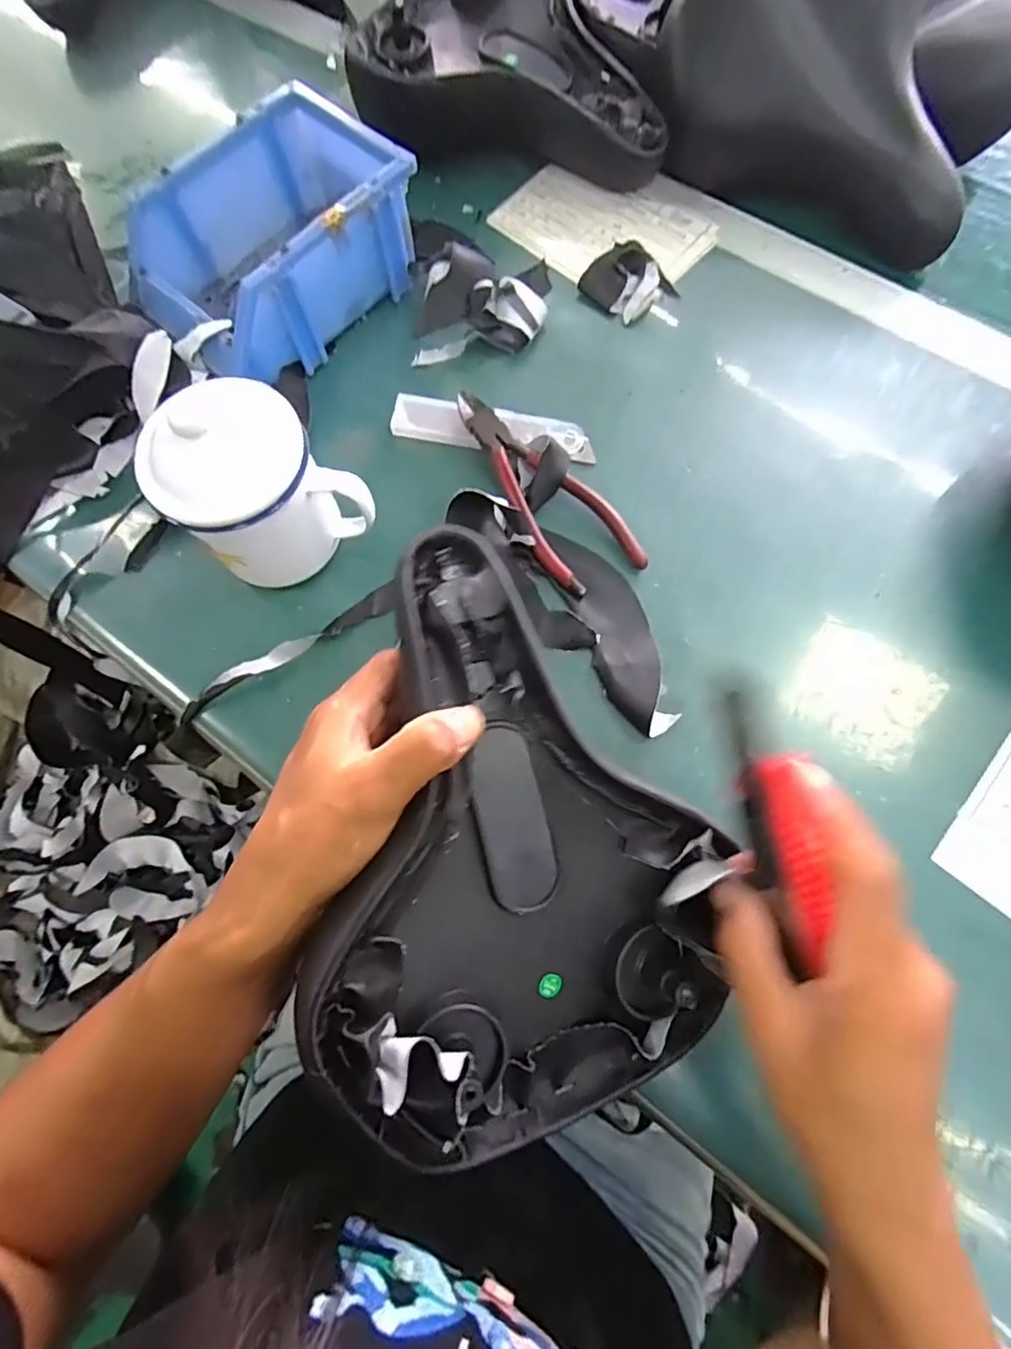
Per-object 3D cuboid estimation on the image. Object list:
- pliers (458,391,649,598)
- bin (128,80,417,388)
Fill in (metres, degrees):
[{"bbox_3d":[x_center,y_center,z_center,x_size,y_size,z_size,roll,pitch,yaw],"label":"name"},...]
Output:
[{"bbox_3d":[0.020,-0.117,0.369,0.053,0.019,0.155,-34,75,-9],"label":"pliers"},{"bbox_3d":[-0.157,-0.289,0.396,0.121,0.074,0.175,42,78,12],"label":"bin"}]

